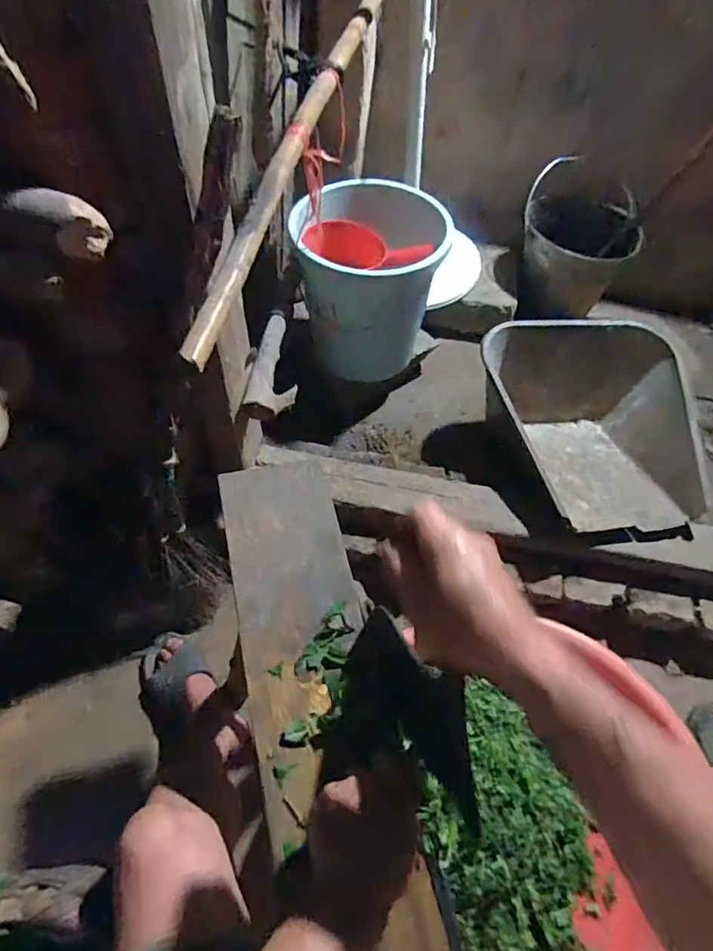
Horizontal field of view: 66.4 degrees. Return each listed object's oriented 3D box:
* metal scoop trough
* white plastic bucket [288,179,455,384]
[{"bbox_3d":[0.501,-0.118,1.190,0.432,0.226,0.521,-7,57,-9],"label":"metal scoop trough"},{"bbox_3d":[0.023,-0.413,1.135,0.277,0.309,0.253,2,56,-3],"label":"white plastic bucket"}]

